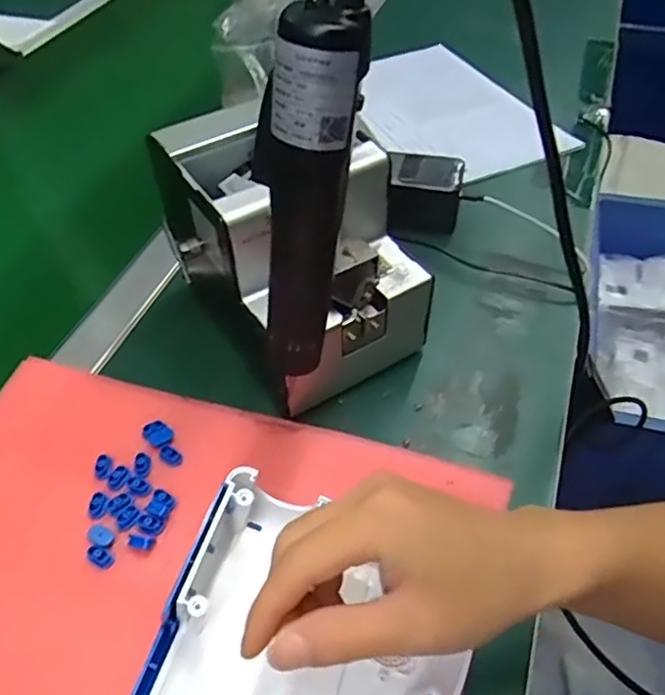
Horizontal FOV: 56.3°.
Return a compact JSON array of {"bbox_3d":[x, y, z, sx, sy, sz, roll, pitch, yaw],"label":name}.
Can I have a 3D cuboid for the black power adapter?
[{"bbox_3d":[0.086,-0.141,0.591,0.069,0.064,0.067,5,50,4],"label":"black power adapter"}]

